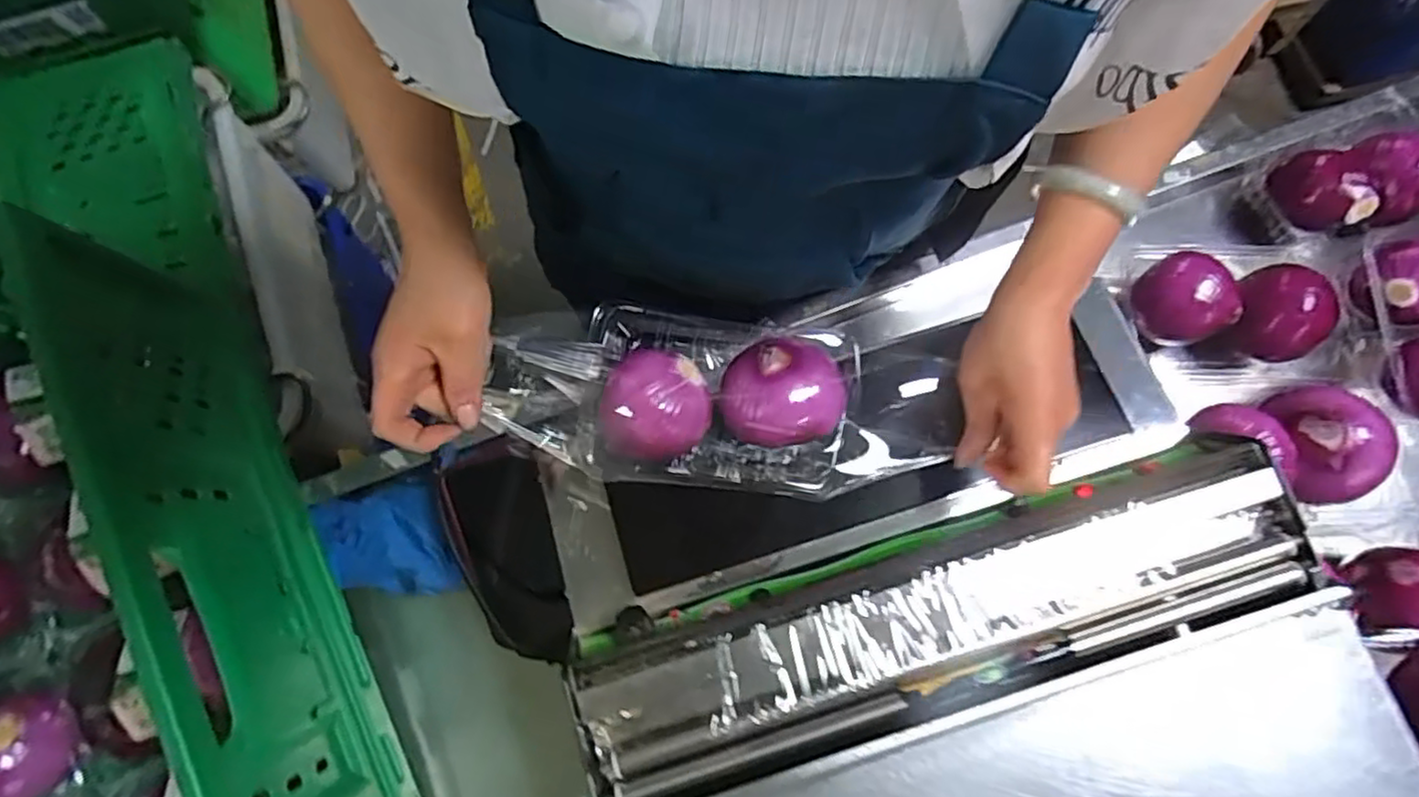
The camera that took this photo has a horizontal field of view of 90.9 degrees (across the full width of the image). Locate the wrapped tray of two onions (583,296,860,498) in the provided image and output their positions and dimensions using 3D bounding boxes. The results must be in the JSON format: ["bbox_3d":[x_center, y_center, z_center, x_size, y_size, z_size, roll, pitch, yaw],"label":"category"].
[{"bbox_3d":[0.005,-0.001,0.462,0.165,0.072,0.110,7,76,3],"label":"wrapped tray of two onions"}]

